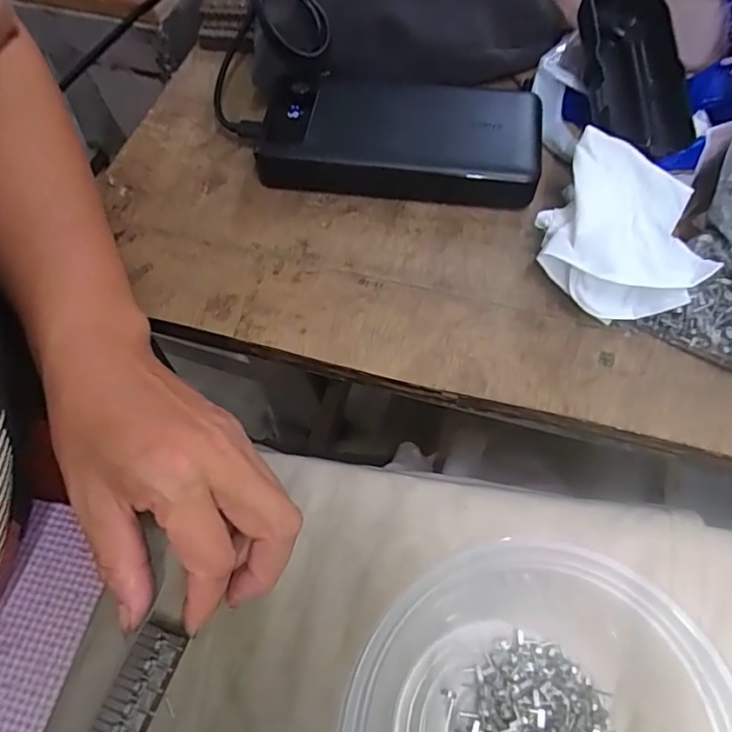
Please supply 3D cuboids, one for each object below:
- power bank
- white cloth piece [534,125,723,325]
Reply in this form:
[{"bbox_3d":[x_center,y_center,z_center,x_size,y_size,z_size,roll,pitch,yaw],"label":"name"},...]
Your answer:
[{"bbox_3d":[0.018,-0.130,0.325,0.157,0.023,0.070,4,62,4],"label":"power bank"},{"bbox_3d":[0.121,-0.063,0.281,0.071,0.045,0.083,4,62,3],"label":"white cloth piece"}]

